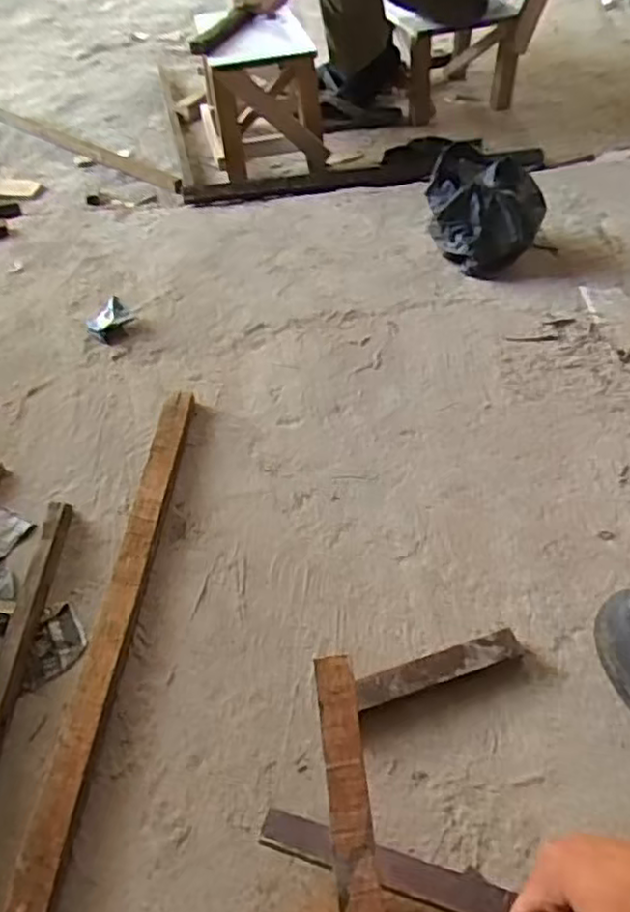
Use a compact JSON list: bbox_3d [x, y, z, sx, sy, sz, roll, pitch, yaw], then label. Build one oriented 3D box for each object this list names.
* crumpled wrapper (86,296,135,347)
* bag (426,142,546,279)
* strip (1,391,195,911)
[{"bbox_3d":[-0.351,-0.232,1.153,0.079,0.031,0.103,-20,48,-11],"label":"crumpled wrapper"},{"bbox_3d":[0.289,-0.412,1.158,0.186,0.161,0.176,10,48,15],"label":"bag"},{"bbox_3d":[-0.235,0.292,0.658,0.044,0.035,0.980,0,47,7],"label":"strip"}]

